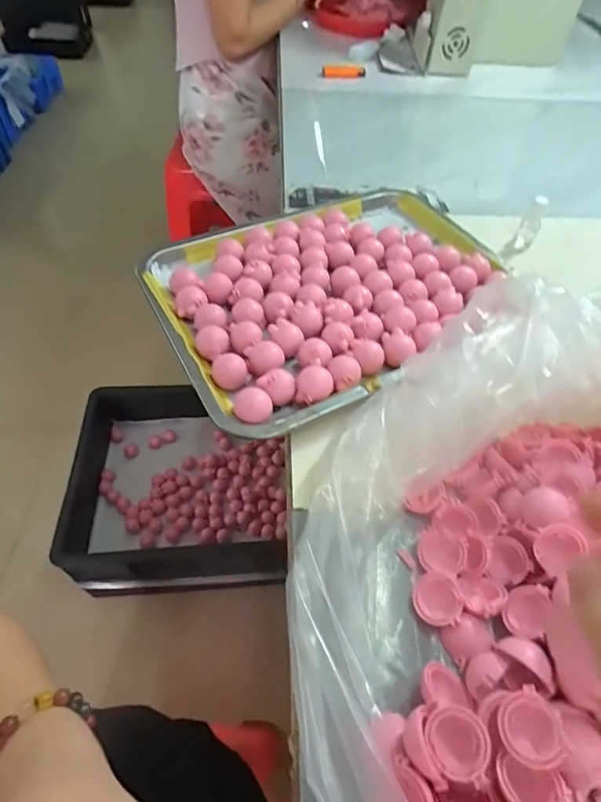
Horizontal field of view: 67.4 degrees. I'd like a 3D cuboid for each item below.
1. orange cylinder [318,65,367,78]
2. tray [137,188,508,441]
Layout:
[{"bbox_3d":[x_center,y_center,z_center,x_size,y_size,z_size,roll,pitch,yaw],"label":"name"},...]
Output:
[{"bbox_3d":[0.082,-0.634,0.868,0.088,0.018,0.017,-8,55,-10],"label":"orange cylinder"},{"bbox_3d":[0.040,-0.119,0.457,0.360,0.030,0.254,-26,59,-21],"label":"tray"}]

